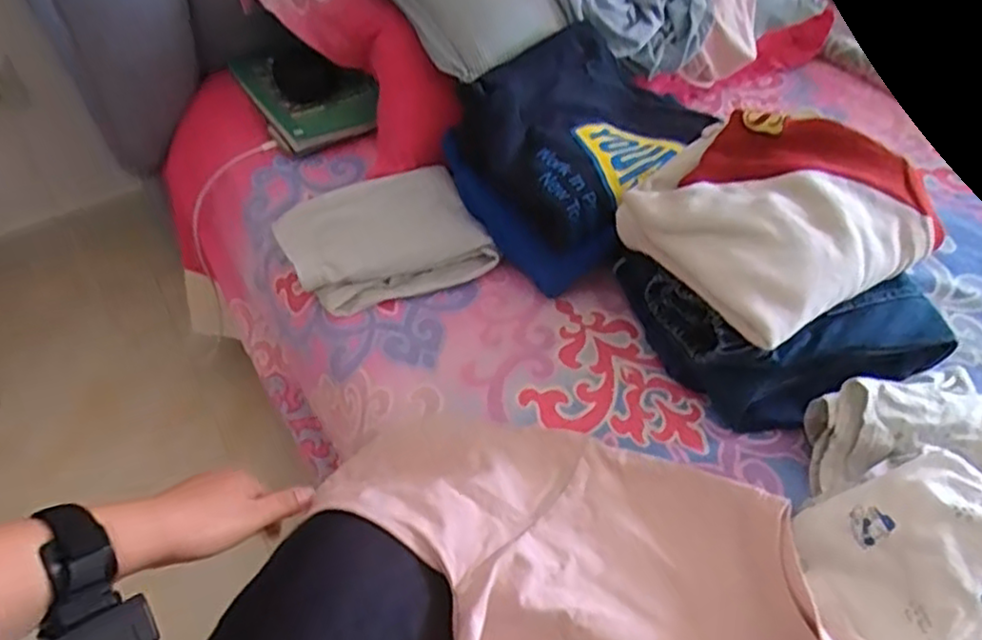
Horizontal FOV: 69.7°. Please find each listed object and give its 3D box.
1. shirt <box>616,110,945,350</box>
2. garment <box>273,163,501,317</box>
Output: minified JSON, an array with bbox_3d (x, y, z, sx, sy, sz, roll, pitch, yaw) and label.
[{"bbox_3d":[0.240,-0.096,0.582,0.226,0.070,0.181,-26,51,-21],"label":"shirt"},{"bbox_3d":[-0.109,-0.081,0.711,0.190,0.042,0.150,-21,50,-17],"label":"garment"}]

